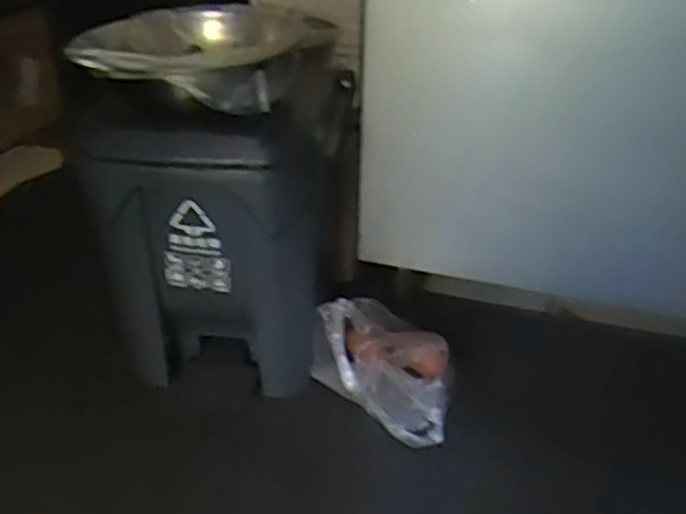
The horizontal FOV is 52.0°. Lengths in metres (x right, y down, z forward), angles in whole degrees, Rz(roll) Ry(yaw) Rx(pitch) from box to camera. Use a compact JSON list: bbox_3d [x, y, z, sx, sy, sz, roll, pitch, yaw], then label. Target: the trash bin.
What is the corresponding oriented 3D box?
[{"bbox_3d":[-0.165,-0.024,1.078,0.264,0.484,0.341,12,34,20],"label":"trash bin"}]

